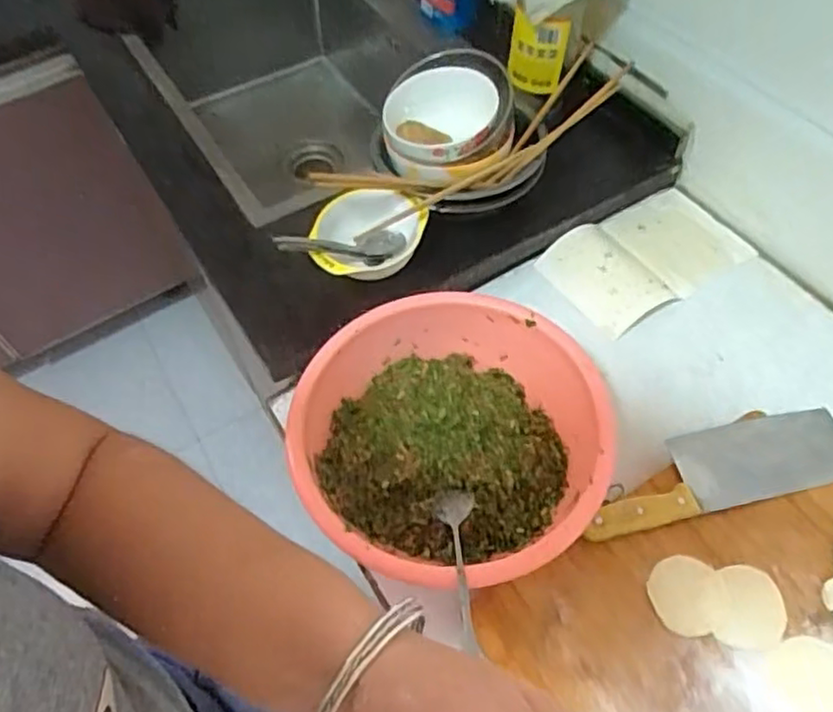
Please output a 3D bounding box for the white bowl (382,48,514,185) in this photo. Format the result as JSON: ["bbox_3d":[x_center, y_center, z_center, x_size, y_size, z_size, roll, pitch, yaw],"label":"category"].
[{"bbox_3d":[0.036,-0.276,0.791,0.150,0.068,0.152,-7,55,-2],"label":"white bowl"}]

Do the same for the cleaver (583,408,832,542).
[{"bbox_3d":[0.284,0.110,0.653,0.272,0.030,0.079,-12,55,-5],"label":"cleaver"}]

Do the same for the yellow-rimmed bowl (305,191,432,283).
[{"bbox_3d":[-0.055,-0.130,0.767,0.132,0.057,0.104,3,55,5],"label":"yellow-rimmed bowl"}]

